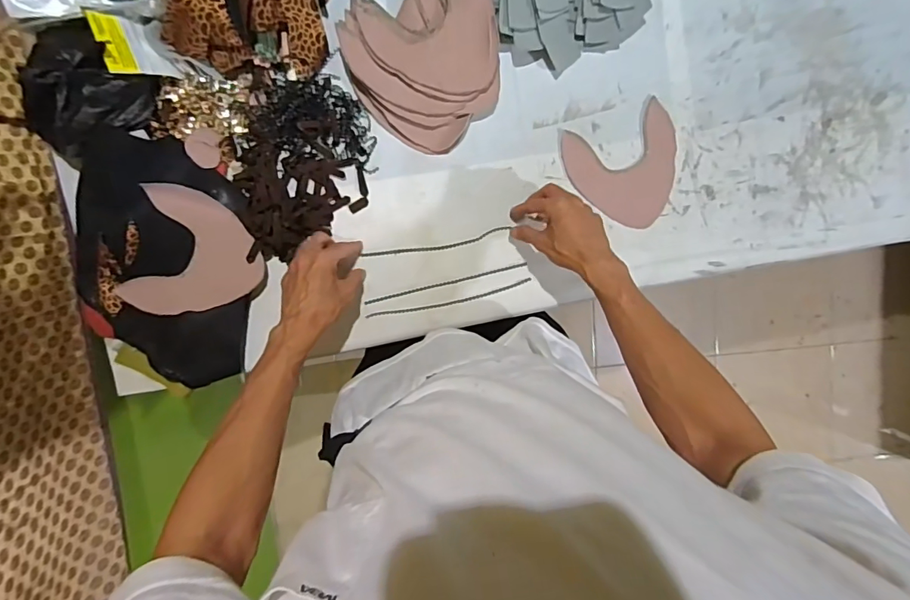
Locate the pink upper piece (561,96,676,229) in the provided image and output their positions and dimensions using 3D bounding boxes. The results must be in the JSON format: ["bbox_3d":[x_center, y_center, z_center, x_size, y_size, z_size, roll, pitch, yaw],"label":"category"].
[{"bbox_3d":[0.249,-0.184,0.671,0.162,0.007,0.158,-22,95,-3],"label":"pink upper piece"}]

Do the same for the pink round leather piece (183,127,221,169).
[{"bbox_3d":[-0.326,-0.196,0.605,0.039,0.004,0.048,-2,103,-20],"label":"pink round leather piece"}]

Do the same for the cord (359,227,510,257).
[{"bbox_3d":[-0.024,-0.078,0.659,0.203,0.005,0.015,-11,95,-3],"label":"cord"}]

